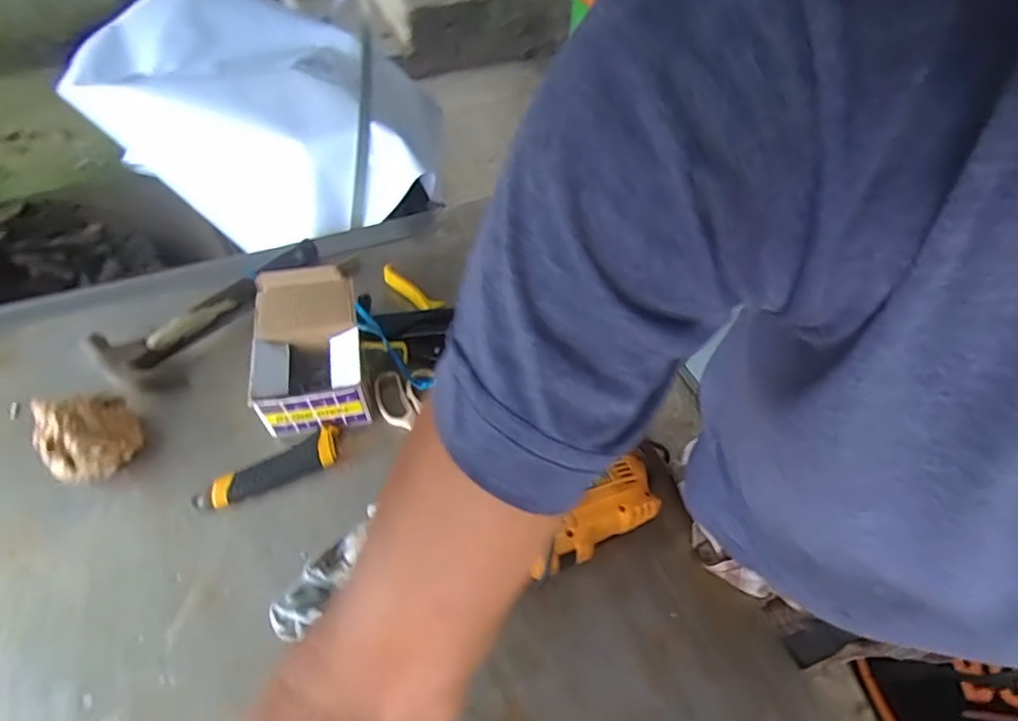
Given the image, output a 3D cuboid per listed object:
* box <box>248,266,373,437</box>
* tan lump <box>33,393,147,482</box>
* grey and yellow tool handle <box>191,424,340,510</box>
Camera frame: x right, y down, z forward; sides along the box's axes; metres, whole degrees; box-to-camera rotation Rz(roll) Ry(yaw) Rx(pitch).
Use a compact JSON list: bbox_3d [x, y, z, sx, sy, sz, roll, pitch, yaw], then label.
[{"bbox_3d":[-0.224,-0.013,0.617,0.115,0.083,0.169,-9,54,-11],"label":"box"},{"bbox_3d":[-0.423,0.075,0.548,0.062,0.076,0.085,35,59,21],"label":"tan lump"},{"bbox_3d":[-0.250,0.114,0.568,0.149,0.019,0.038,-25,58,-20],"label":"grey and yellow tool handle"}]

